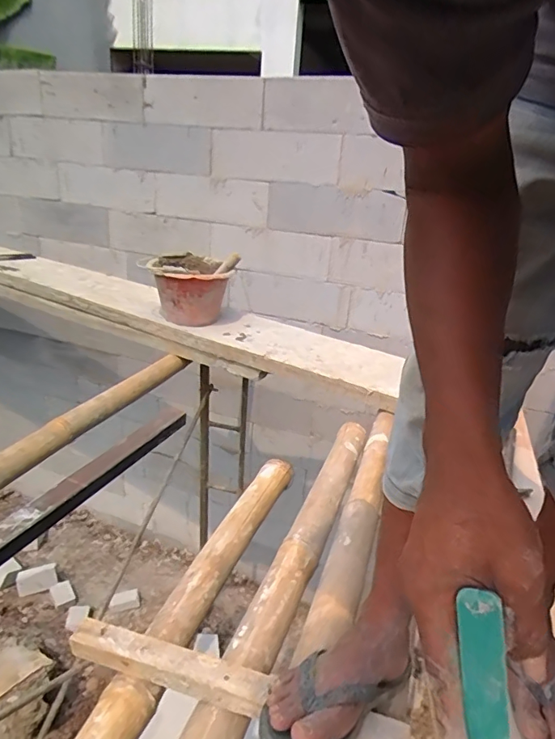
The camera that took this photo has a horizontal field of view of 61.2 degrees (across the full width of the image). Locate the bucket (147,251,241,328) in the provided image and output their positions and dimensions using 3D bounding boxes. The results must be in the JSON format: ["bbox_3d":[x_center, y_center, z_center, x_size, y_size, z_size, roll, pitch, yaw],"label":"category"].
[{"bbox_3d":[-0.299,-0.278,1.698,0.295,0.229,0.294,4,23,0],"label":"bucket"}]

